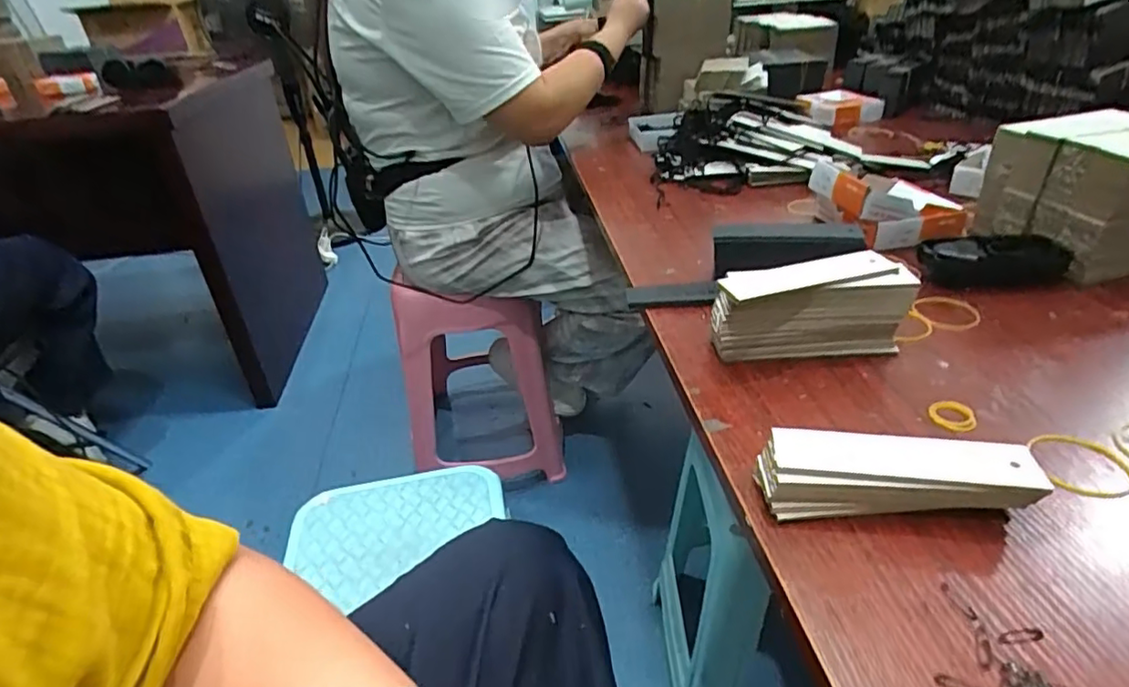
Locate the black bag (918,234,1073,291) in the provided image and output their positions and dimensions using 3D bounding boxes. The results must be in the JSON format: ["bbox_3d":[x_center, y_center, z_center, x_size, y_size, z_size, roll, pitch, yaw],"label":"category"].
[{"bbox_3d":[0.365,-0.071,0.521,0.111,0.033,0.039,-2,32,1],"label":"black bag"}]

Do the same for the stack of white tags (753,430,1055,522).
[{"bbox_3d":[0.172,0.070,0.319,0.129,0.032,0.036,0,32,5],"label":"stack of white tags"}]

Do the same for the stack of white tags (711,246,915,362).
[{"bbox_3d":[0.175,-0.024,0.437,0.135,0.061,0.044,-4,32,-2],"label":"stack of white tags"}]

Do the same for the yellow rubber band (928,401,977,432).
[{"bbox_3d":[0.239,0.043,0.374,0.026,0.008,0.021,22,39,34],"label":"yellow rubber band"}]

